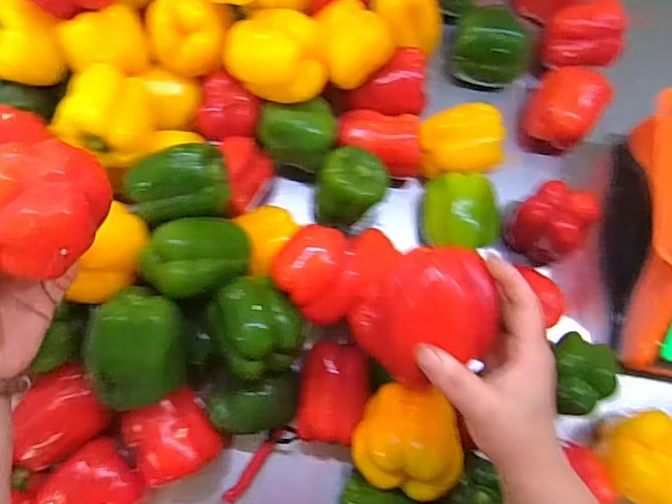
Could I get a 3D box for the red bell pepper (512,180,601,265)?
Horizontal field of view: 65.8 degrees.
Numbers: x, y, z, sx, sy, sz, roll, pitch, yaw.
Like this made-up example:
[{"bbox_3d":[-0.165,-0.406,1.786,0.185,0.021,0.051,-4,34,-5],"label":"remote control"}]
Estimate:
[{"bbox_3d":[0.232,-0.031,0.561,0.073,0.072,0.064,34,76,7],"label":"red bell pepper"}]

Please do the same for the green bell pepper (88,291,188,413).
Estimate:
[{"bbox_3d":[-0.171,0.088,0.463,0.071,0.086,0.101,5,74,-1],"label":"green bell pepper"}]

